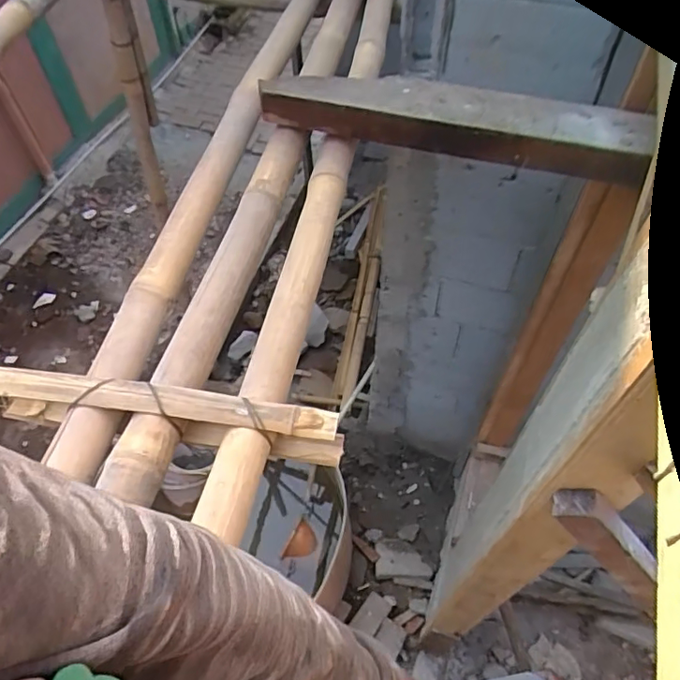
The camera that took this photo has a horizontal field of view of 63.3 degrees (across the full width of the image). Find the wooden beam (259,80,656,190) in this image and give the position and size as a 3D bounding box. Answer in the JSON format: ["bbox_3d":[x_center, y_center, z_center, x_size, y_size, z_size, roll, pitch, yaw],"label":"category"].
[{"bbox_3d":[0.188,-0.375,0.939,0.631,0.081,0.127,11,58,9],"label":"wooden beam"}]

